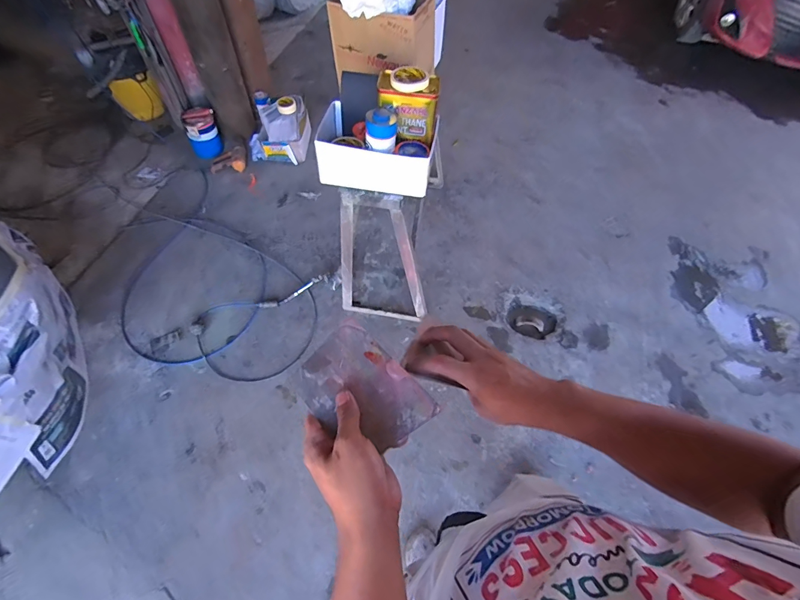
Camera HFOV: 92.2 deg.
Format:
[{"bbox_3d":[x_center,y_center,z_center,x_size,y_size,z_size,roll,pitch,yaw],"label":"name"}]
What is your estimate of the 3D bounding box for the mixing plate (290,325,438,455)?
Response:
[{"bbox_3d":[-0.041,0.092,0.395,0.095,0.010,0.134,-38,66,-19],"label":"mixing plate"}]

